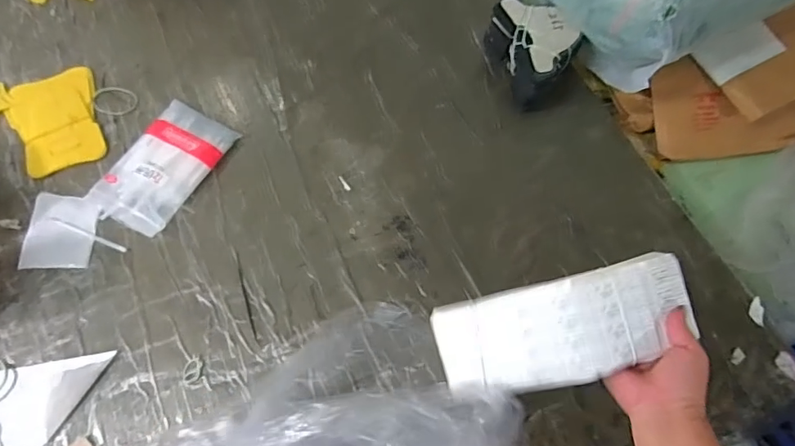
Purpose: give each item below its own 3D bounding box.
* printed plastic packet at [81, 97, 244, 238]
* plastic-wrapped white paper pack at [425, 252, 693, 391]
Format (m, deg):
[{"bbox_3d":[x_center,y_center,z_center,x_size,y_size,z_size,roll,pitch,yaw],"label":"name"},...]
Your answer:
[{"bbox_3d":[-0.306,-0.075,0.637,0.111,0.025,0.176,28,69,10],"label":"printed plastic packet"},{"bbox_3d":[0.165,0.106,0.487,0.253,0.046,0.099,-17,67,10],"label":"plastic-wrapped white paper pack"}]

